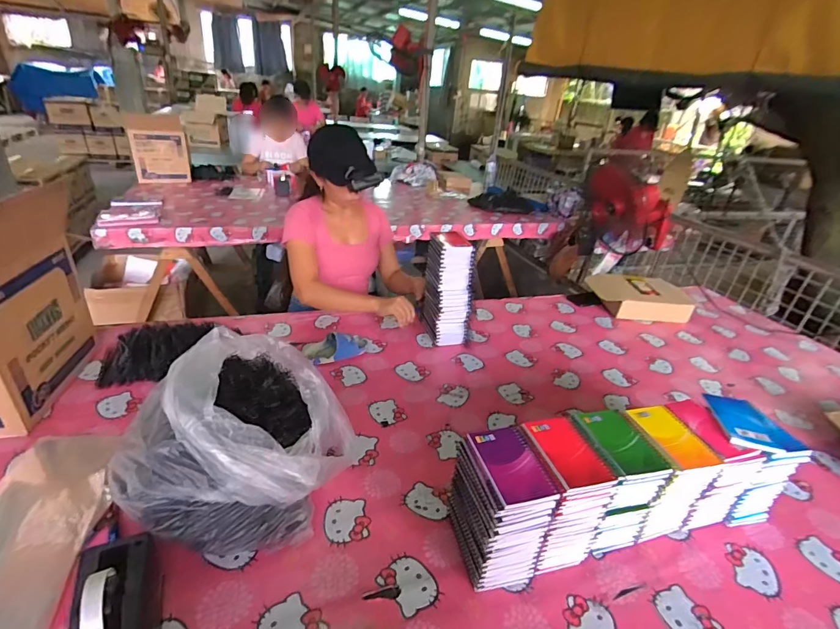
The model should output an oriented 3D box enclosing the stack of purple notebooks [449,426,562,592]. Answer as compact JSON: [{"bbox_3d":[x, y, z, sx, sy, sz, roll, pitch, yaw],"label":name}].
[{"bbox_3d":[0.119,0.290,0.639,0.101,0.195,0.128,-4,29,-17],"label":"stack of purple notebooks"}]

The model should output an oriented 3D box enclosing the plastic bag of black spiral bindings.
[{"bbox_3d":[-0.287,0.197,0.717,0.290,0.219,0.347,13,29,13],"label":"plastic bag of black spiral bindings"}]

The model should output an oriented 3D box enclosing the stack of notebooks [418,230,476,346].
[{"bbox_3d":[0.077,-0.073,1.203,0.113,0.303,0.153,-4,29,-17],"label":"stack of notebooks"}]

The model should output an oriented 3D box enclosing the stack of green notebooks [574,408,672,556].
[{"bbox_3d":[0.306,0.279,0.705,0.101,0.196,0.131,-4,30,-18],"label":"stack of green notebooks"}]

